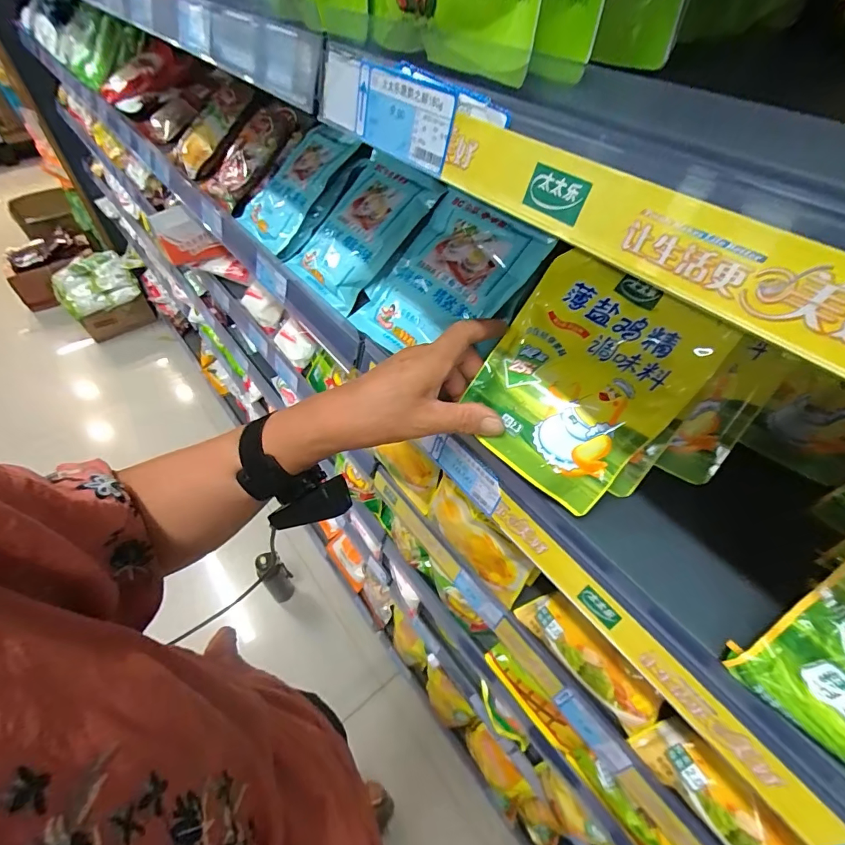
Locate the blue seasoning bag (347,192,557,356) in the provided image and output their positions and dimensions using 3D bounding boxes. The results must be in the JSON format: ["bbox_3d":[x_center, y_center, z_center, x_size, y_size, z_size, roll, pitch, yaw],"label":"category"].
[{"bbox_3d":[0.017,-0.146,0.456,0.179,0.018,0.149,-50,62,9],"label":"blue seasoning bag"}]

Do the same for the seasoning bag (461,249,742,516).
[{"bbox_3d":[0.114,-0.034,0.332,0.138,0.023,0.159,42,98,24],"label":"seasoning bag"}]

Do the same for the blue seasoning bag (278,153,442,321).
[{"bbox_3d":[-0.078,-0.229,0.521,0.174,0.021,0.141,-47,55,8],"label":"blue seasoning bag"}]

